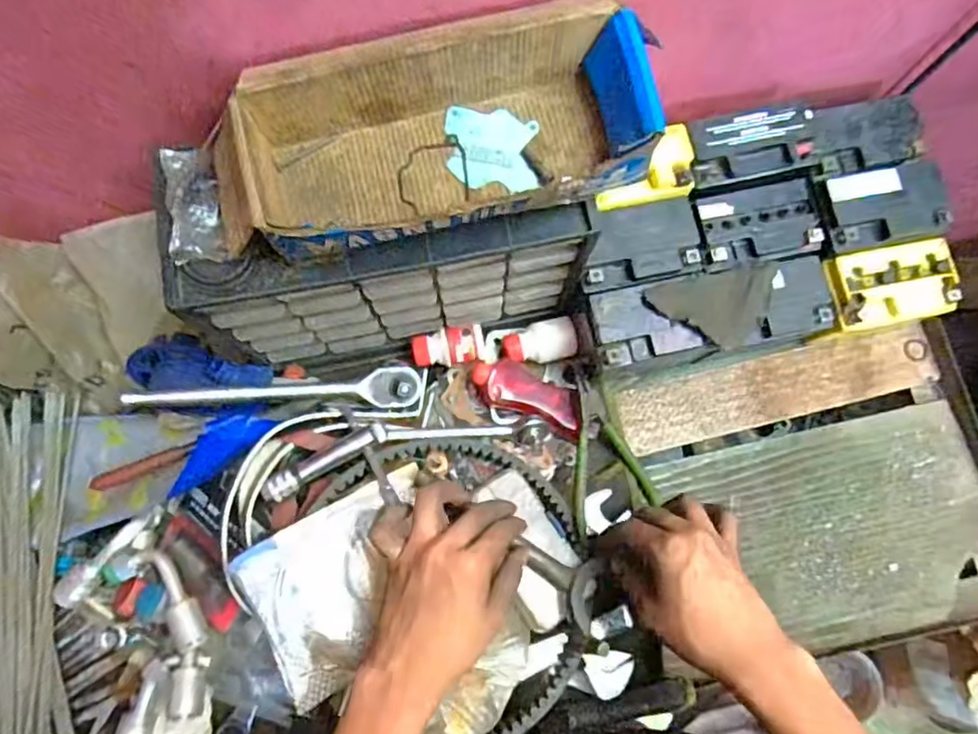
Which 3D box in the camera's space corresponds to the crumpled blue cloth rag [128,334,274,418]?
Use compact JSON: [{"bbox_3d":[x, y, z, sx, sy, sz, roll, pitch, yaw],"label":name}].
[{"bbox_3d":[-0.260,0.008,0.542,0.116,0.056,0.063,21,79,4],"label":"crumpled blue cloth rag"}]

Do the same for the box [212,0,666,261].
[{"bbox_3d":[-0.038,-0.147,0.400,0.285,0.066,0.122,-16,79,-3],"label":"box"}]

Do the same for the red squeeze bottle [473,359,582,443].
[{"bbox_3d":[0.039,0.026,0.582,0.112,0.032,0.046,25,80,-7],"label":"red squeeze bottle"}]

